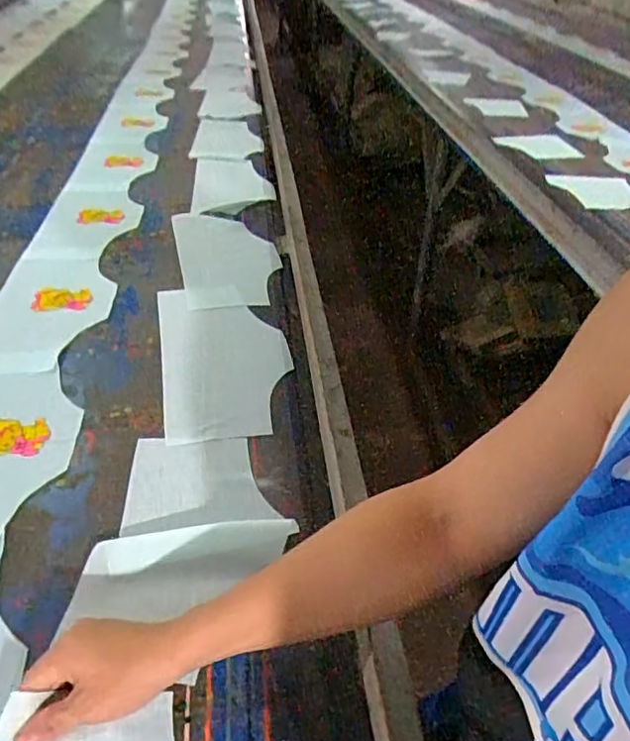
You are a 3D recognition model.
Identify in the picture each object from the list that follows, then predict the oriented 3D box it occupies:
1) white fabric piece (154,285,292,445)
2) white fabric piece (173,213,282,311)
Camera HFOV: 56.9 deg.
[{"bbox_3d":[-0.125,-0.023,0.823,0.176,0.013,0.317,-6,41,-13],"label":"white fabric piece"},{"bbox_3d":[-0.149,-0.206,1.039,0.180,0.023,0.312,-7,41,-14],"label":"white fabric piece"}]

